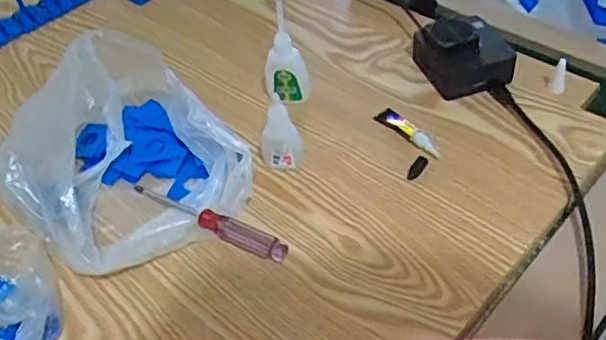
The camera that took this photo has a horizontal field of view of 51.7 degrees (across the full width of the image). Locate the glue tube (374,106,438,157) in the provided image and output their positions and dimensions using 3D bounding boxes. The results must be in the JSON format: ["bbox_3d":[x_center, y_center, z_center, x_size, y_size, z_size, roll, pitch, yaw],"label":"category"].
[{"bbox_3d":[0.093,-0.034,0.550,0.016,0.008,0.074,-31,51,-22],"label":"glue tube"}]

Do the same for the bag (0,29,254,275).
[{"bbox_3d":[-0.160,-0.022,0.515,0.159,0.086,0.208,-32,51,-22],"label":"bag"}]

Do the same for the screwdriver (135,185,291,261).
[{"bbox_3d":[-0.078,0.039,0.495,0.149,0.013,0.016,20,52,23],"label":"screwdriver"}]

